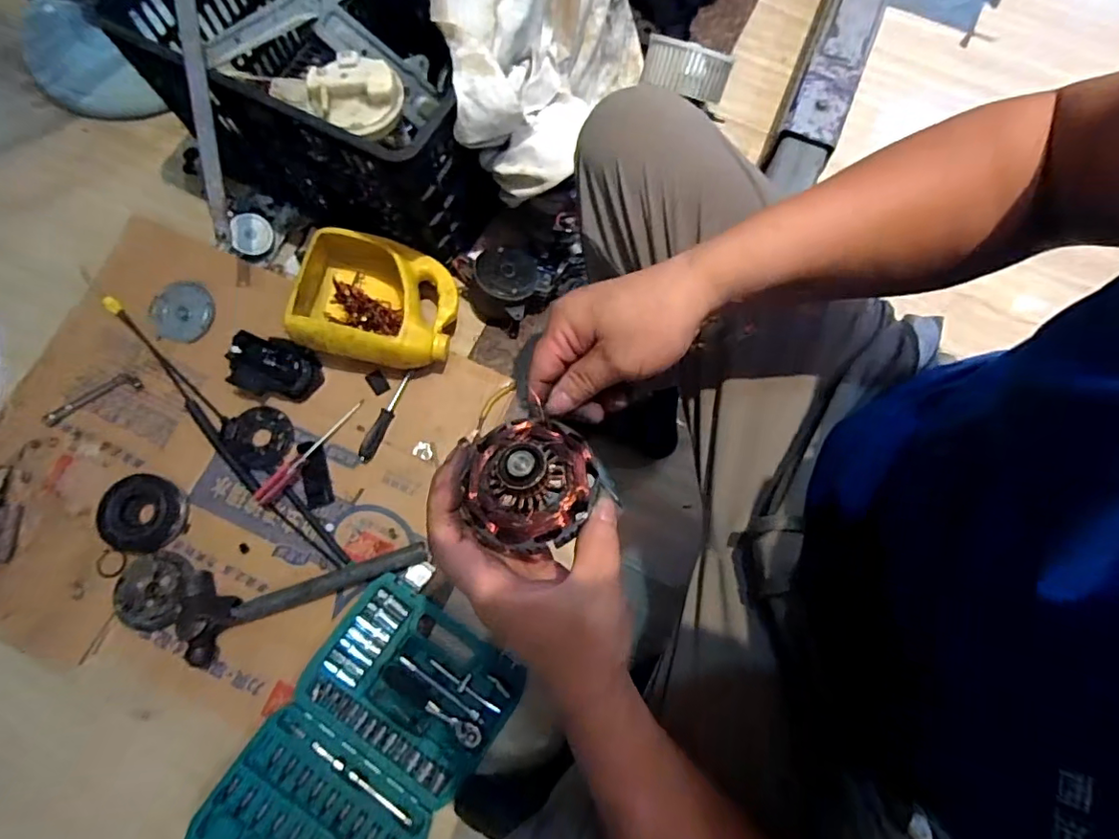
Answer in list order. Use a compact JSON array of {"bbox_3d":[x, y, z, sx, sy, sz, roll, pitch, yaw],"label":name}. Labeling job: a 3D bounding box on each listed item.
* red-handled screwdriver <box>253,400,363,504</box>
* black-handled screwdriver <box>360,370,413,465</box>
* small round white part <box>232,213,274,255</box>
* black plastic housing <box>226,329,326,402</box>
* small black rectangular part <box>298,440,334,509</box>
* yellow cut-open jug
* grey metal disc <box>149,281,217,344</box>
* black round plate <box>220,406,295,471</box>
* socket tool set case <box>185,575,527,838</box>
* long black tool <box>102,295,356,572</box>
[{"bbox_3d":[-0.368,0.048,0.817,0.027,0.021,0.200,42,78,10],"label":"red-handled screwdriver"},{"bbox_3d":[-0.261,-0.005,0.831,0.021,0.022,0.149,23,76,5],"label":"black-handled screwdriver"},{"bbox_3d":[-0.502,-0.302,0.901,0.060,0.013,0.062,-5,103,-21],"label":"small round white part"},{"bbox_3d":[-0.427,-0.077,0.829,0.121,0.061,0.081,11,75,2],"label":"black plastic housing"},{"bbox_3d":[-0.363,0.077,0.813,0.034,0.016,0.101,-17,76,-5],"label":"small black rectangular part"},{"bbox_3d":[-0.273,-0.177,0.831,0.225,0.102,0.183,6,75,1],"label":"yellow cut-open jug"},{"bbox_3d":[-0.604,-0.172,0.882,0.099,0.016,0.102,0,75,-1],"label":"grey metal disc"},{"bbox_3d":[-0.457,0.025,0.833,0.109,0.011,0.090,16,75,4],"label":"black round plate"},{"bbox_3d":[-0.260,0.444,0.725,0.258,0.048,0.421,34,77,8],"label":"socket tool set case"},{"bbox_3d":[-0.523,0.013,0.839,0.578,0.012,0.044,44,79,10],"label":"long black tool"}]

